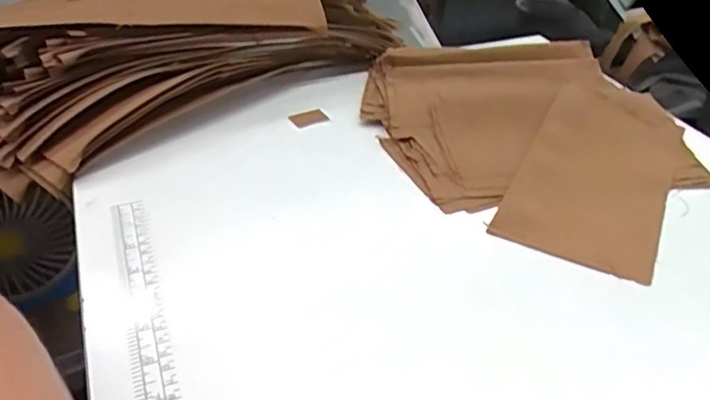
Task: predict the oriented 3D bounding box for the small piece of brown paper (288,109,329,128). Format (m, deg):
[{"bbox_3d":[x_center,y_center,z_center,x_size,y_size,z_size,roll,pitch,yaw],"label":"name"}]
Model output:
[{"bbox_3d":[-0.042,-0.076,0.544,0.032,0.004,0.021,-15,41,-19],"label":"small piece of brown paper"}]

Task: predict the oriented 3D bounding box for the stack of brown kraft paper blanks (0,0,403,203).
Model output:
[{"bbox_3d":[-0.153,-0.144,0.550,0.170,0.097,0.400,32,46,33],"label":"stack of brown kraft paper blanks"}]

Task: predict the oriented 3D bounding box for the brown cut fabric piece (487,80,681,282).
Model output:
[{"bbox_3d":[0.197,-0.032,0.468,0.109,0.023,0.213,20,41,22],"label":"brown cut fabric piece"}]

